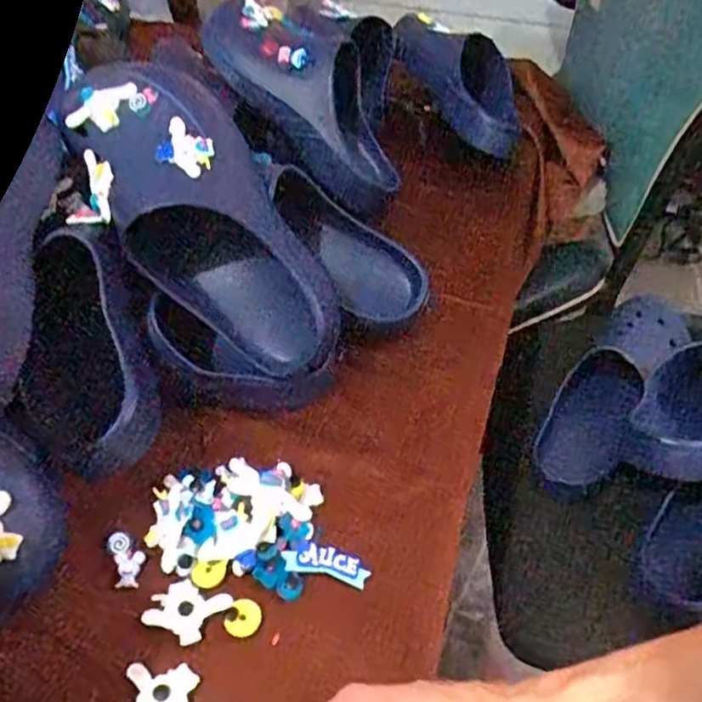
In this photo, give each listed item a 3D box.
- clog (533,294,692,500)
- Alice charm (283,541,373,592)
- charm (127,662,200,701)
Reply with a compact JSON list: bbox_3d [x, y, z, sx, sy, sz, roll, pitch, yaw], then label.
[{"bbox_3d":[0.310,0.035,0.776,0.092,0.090,0.301,30,53,24],"label":"clog"},{"bbox_3d":[-0.018,0.153,0.480,0.061,0.005,0.022,16,60,0],"label":"Alice charm"},{"bbox_3d":[-0.116,0.218,0.420,0.059,0.004,0.035,11,47,9],"label":"charm"}]

